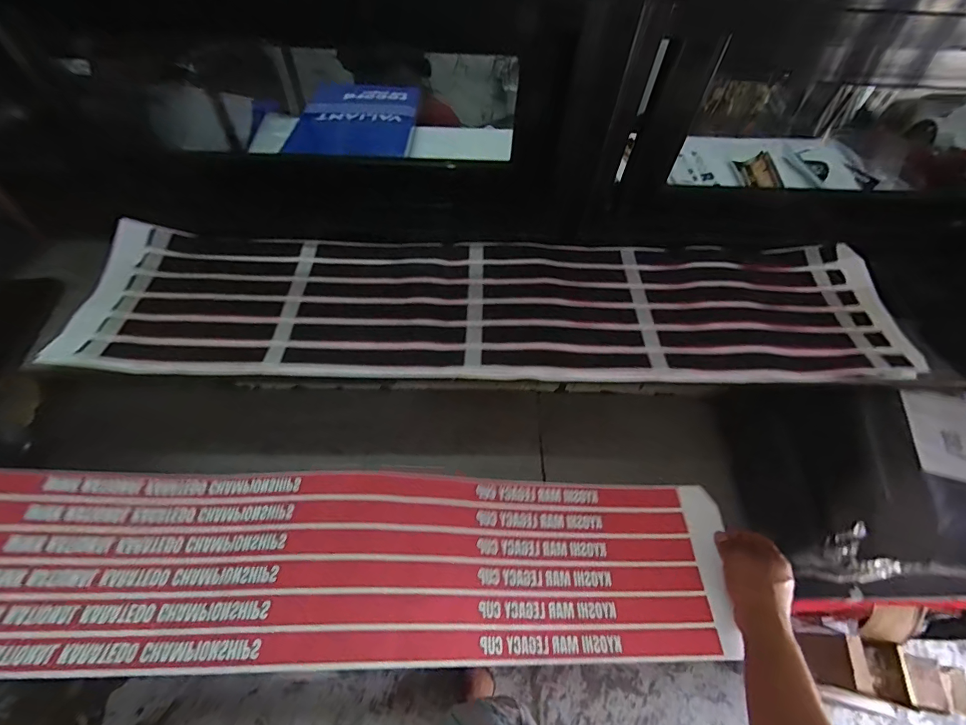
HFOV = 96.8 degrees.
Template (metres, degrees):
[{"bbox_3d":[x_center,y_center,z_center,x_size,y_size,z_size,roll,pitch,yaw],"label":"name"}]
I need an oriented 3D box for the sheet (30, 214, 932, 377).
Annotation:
[{"bbox_3d":[0.024,-0.078,0.546,0.980,0.024,0.210,0,57,-2],"label":"sheet"}]

